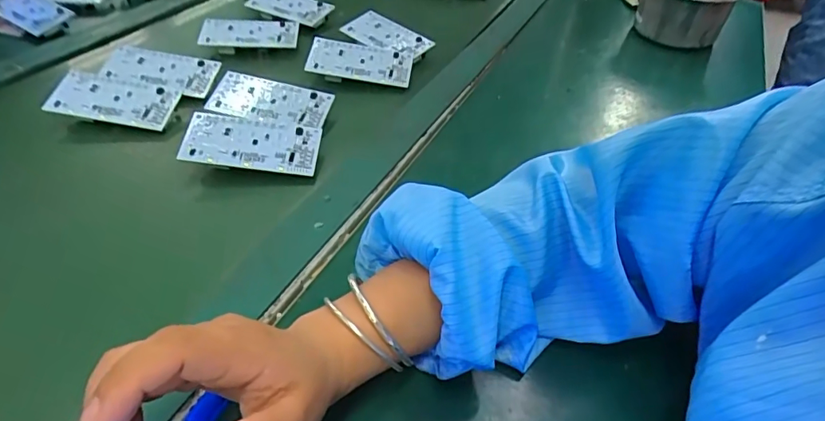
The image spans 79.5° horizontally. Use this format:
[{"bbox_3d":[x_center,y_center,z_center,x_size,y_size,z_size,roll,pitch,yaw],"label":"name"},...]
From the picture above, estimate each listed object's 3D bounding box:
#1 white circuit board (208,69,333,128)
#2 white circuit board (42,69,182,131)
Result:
[{"bbox_3d":[-0.141,-0.107,0.490,0.111,0.009,0.052,15,62,4],"label":"white circuit board"},{"bbox_3d":[-0.290,-0.109,0.485,0.109,0.006,0.054,11,58,-1],"label":"white circuit board"}]

